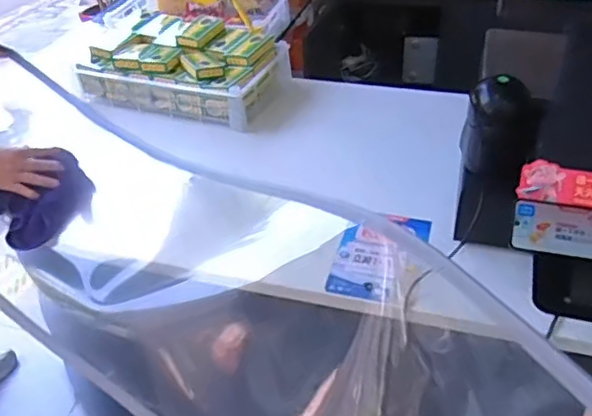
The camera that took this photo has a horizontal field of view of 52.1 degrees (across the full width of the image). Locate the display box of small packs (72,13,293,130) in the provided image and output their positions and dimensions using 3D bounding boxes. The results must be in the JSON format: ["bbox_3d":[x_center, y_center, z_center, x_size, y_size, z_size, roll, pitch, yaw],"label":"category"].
[{"bbox_3d":[-0.268,-0.366,1.499,0.469,0.139,0.343,13,40,19],"label":"display box of small packs"}]

